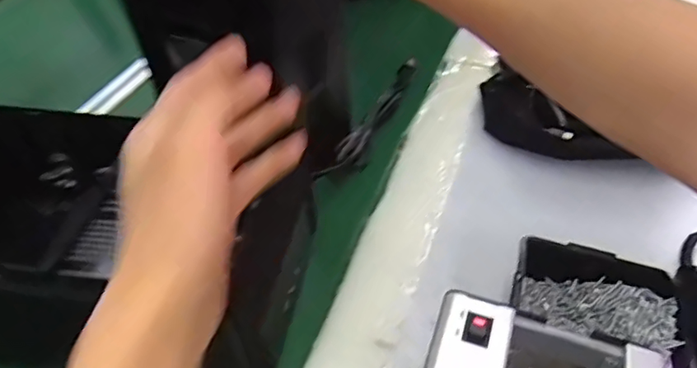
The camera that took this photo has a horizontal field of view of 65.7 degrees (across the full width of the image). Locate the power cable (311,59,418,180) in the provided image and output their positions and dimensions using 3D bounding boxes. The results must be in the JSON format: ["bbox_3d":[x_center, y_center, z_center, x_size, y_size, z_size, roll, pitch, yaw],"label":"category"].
[{"bbox_3d":[0.029,-0.079,0.648,0.029,0.022,0.248,18,47,20],"label":"power cable"}]

